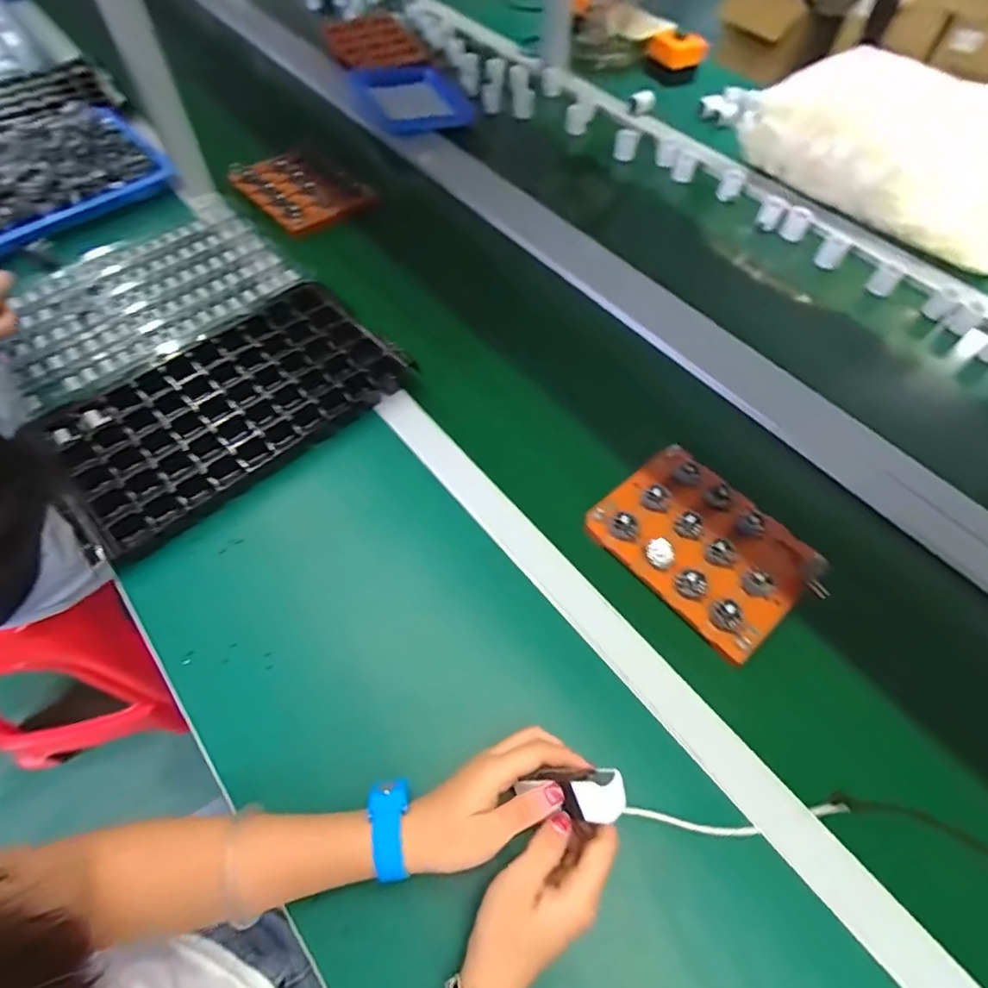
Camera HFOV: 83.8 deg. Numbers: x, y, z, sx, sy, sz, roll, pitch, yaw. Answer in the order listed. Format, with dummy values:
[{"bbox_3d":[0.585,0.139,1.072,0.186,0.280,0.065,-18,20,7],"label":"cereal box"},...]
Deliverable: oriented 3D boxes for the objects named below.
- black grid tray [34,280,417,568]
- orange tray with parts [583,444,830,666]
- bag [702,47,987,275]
[{"bbox_3d":[-0.287,-0.096,0.591,0.349,0.034,0.202,-39,67,-24],"label":"black grid tray"},{"bbox_3d":[0.204,0.047,0.536,0.144,0.026,0.191,-35,66,-22],"label":"orange tray with parts"},{"bbox_3d":[0.605,-0.512,0.809,0.488,0.163,0.205,40,64,20],"label":"bag"}]

